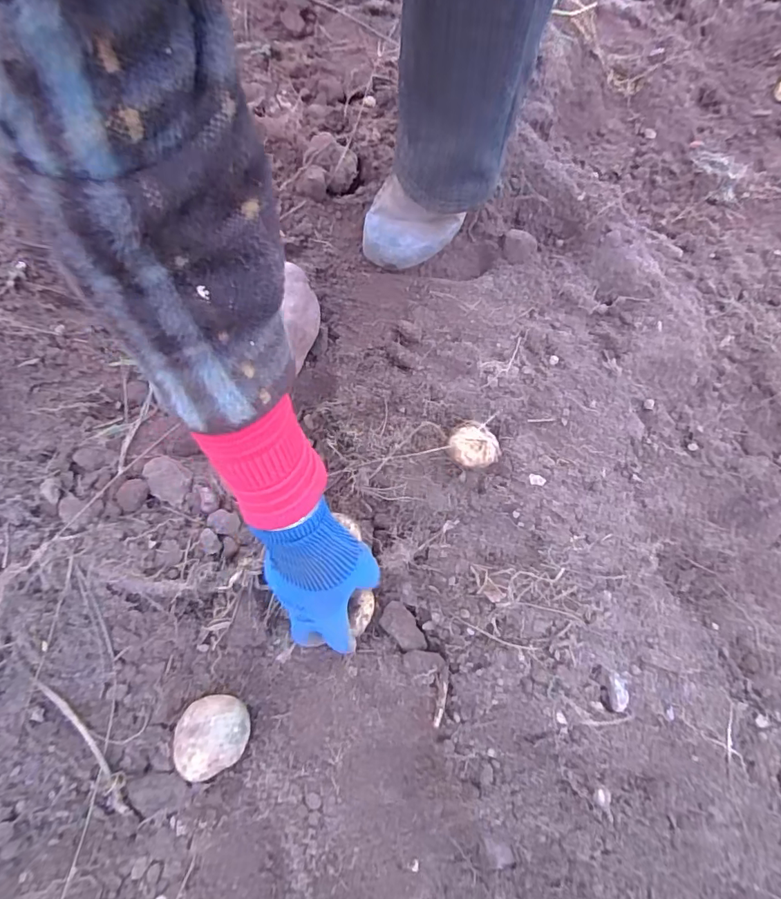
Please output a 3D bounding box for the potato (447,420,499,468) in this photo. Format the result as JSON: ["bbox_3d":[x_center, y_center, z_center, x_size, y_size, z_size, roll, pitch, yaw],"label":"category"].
[{"bbox_3d":[0.083,-0.002,0.506,0.050,0.029,0.046,-1,74,2],"label":"potato"}]

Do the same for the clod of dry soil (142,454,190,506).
[{"bbox_3d":[-0.220,0.029,0.491,0.046,0.011,0.038,35,75,-17],"label":"clod of dry soil"}]

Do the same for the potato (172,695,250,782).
[{"bbox_3d":[-0.151,0.244,0.431,0.057,0.049,0.057,-1,74,2],"label":"potato"}]

